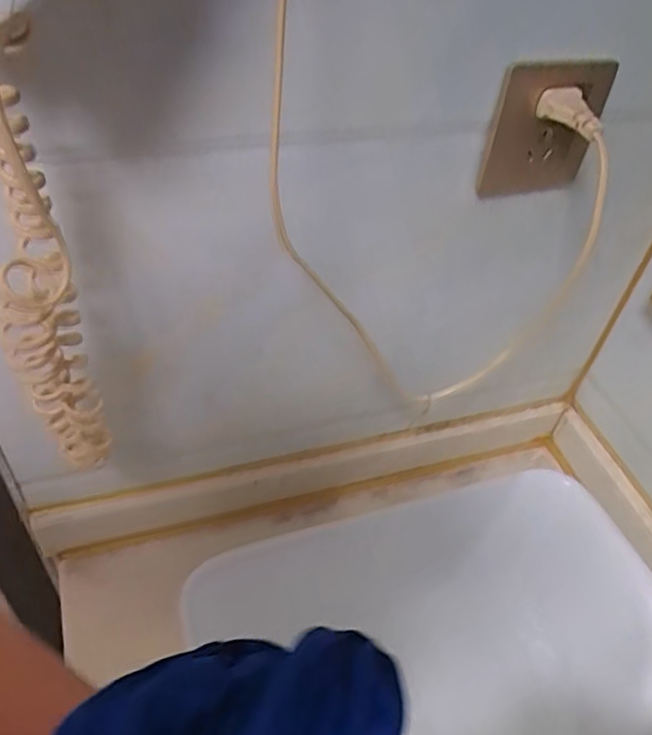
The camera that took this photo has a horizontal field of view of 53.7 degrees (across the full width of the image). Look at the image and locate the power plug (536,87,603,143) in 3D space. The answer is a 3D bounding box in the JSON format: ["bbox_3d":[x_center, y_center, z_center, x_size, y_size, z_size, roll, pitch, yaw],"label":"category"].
[{"bbox_3d":[0.165,-0.172,0.435,0.029,0.018,0.040,-10,49,-16],"label":"power plug"}]

